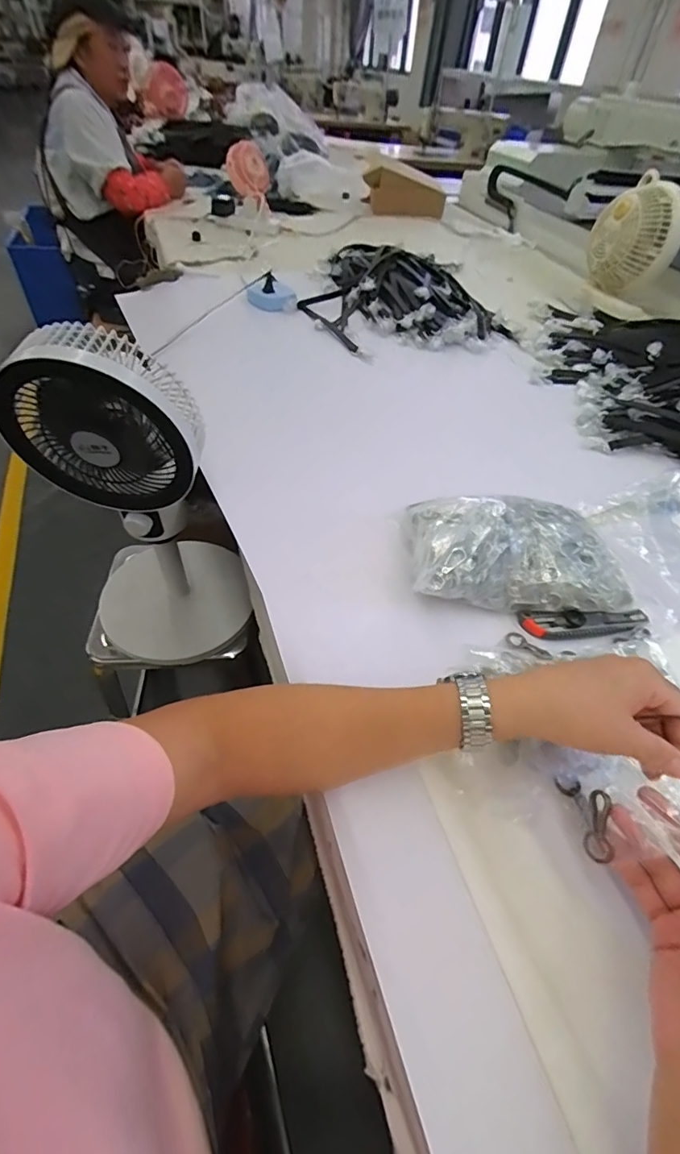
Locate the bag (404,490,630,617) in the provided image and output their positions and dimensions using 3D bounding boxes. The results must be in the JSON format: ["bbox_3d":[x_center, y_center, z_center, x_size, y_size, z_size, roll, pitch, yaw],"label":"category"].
[{"bbox_3d":[0.199,-0.032,0.549,0.234,0.078,0.134,2,49,-3],"label":"bag"}]

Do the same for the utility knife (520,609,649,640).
[{"bbox_3d":[0.281,0.054,0.529,0.147,0.018,0.034,-1,49,-6],"label":"utility knife"}]

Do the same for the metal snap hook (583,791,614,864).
[{"bbox_3d":[0.195,0.189,0.355,0.004,0.019,0.051,16,77,-33],"label":"metal snap hook"}]

